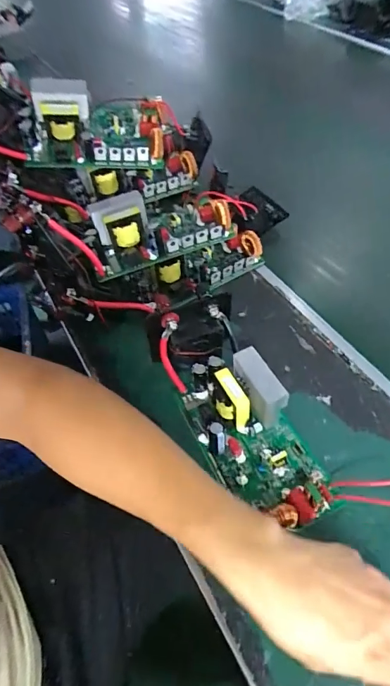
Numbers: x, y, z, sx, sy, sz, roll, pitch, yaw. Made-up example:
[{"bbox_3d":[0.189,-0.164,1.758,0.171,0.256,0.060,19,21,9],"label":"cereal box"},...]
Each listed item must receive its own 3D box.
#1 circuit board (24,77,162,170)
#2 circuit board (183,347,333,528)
[{"bbox_3d":[-0.146,-0.317,0.597,0.191,0.092,0.112,-8,52,-4],"label":"circuit board"},{"bbox_3d":[0.058,0.088,0.410,0.087,0.052,0.179,-26,55,-16],"label":"circuit board"}]

